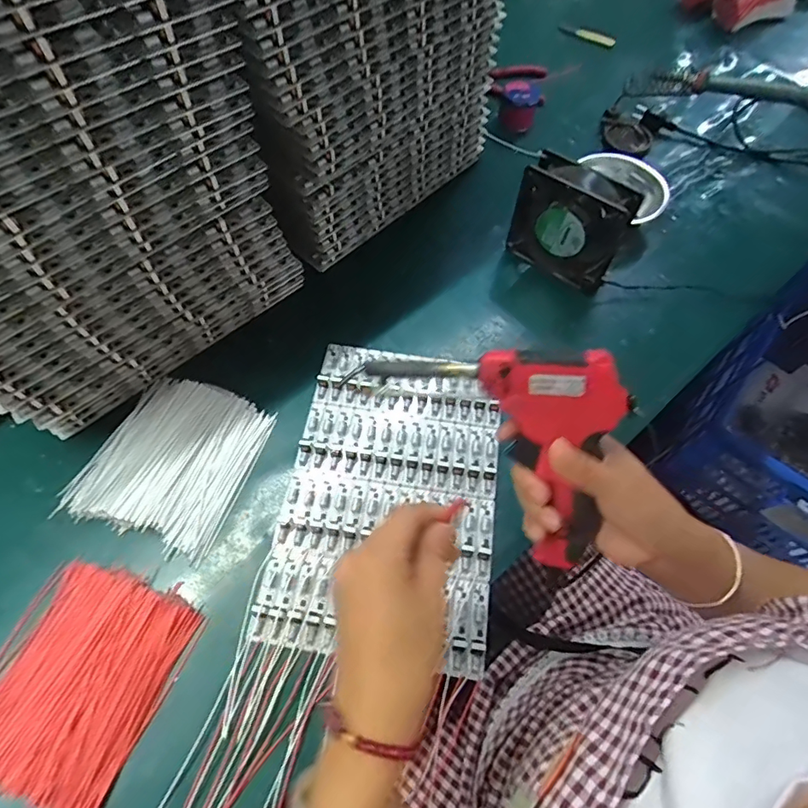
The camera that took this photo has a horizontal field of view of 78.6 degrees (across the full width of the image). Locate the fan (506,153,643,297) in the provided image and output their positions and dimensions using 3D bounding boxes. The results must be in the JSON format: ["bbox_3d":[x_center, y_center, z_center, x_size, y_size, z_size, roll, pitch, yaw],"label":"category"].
[{"bbox_3d":[0.186,-0.201,0.569,0.126,0.137,0.035,34,64,12],"label":"fan"}]

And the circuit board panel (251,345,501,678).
[{"bbox_3d":[-0.008,0.076,0.466,0.193,0.014,0.291,9,61,1],"label":"circuit board panel"}]

